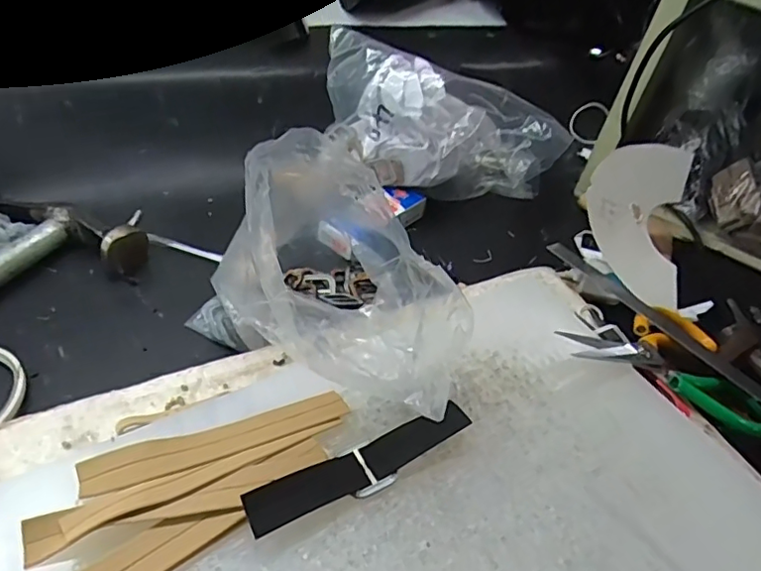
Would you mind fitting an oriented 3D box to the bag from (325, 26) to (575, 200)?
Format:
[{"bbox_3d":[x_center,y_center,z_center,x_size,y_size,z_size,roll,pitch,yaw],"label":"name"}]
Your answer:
[{"bbox_3d":[0.061,-0.144,0.531,0.228,0.114,0.088,6,42,-6],"label":"bag"}]

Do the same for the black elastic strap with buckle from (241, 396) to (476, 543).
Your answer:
[{"bbox_3d":[-0.007,0.088,0.280,0.122,0.010,0.023,-17,51,-29],"label":"black elastic strap with buckle"}]

